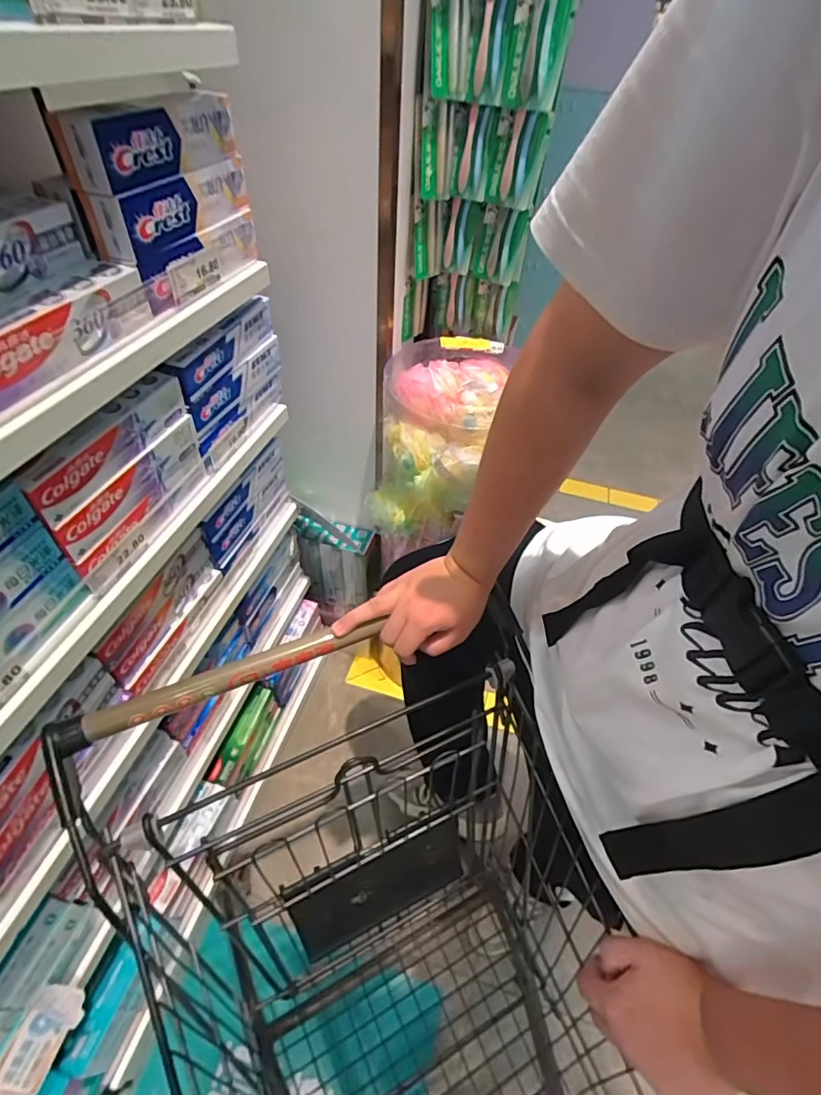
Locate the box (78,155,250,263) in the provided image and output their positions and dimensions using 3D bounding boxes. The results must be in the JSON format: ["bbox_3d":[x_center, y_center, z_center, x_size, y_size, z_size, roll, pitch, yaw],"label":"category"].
[{"bbox_3d":[-0.266,-0.395,0.562,0.046,0.055,0.240,15,49,8],"label":"box"}]

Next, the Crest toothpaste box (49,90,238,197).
[{"bbox_3d":[-0.264,-0.436,0.520,0.051,0.062,0.238,17,49,10],"label":"Crest toothpaste box"}]

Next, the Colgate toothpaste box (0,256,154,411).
[{"bbox_3d":[-0.334,-0.196,0.451,0.058,0.053,0.224,13,48,7],"label":"Colgate toothpaste box"}]

